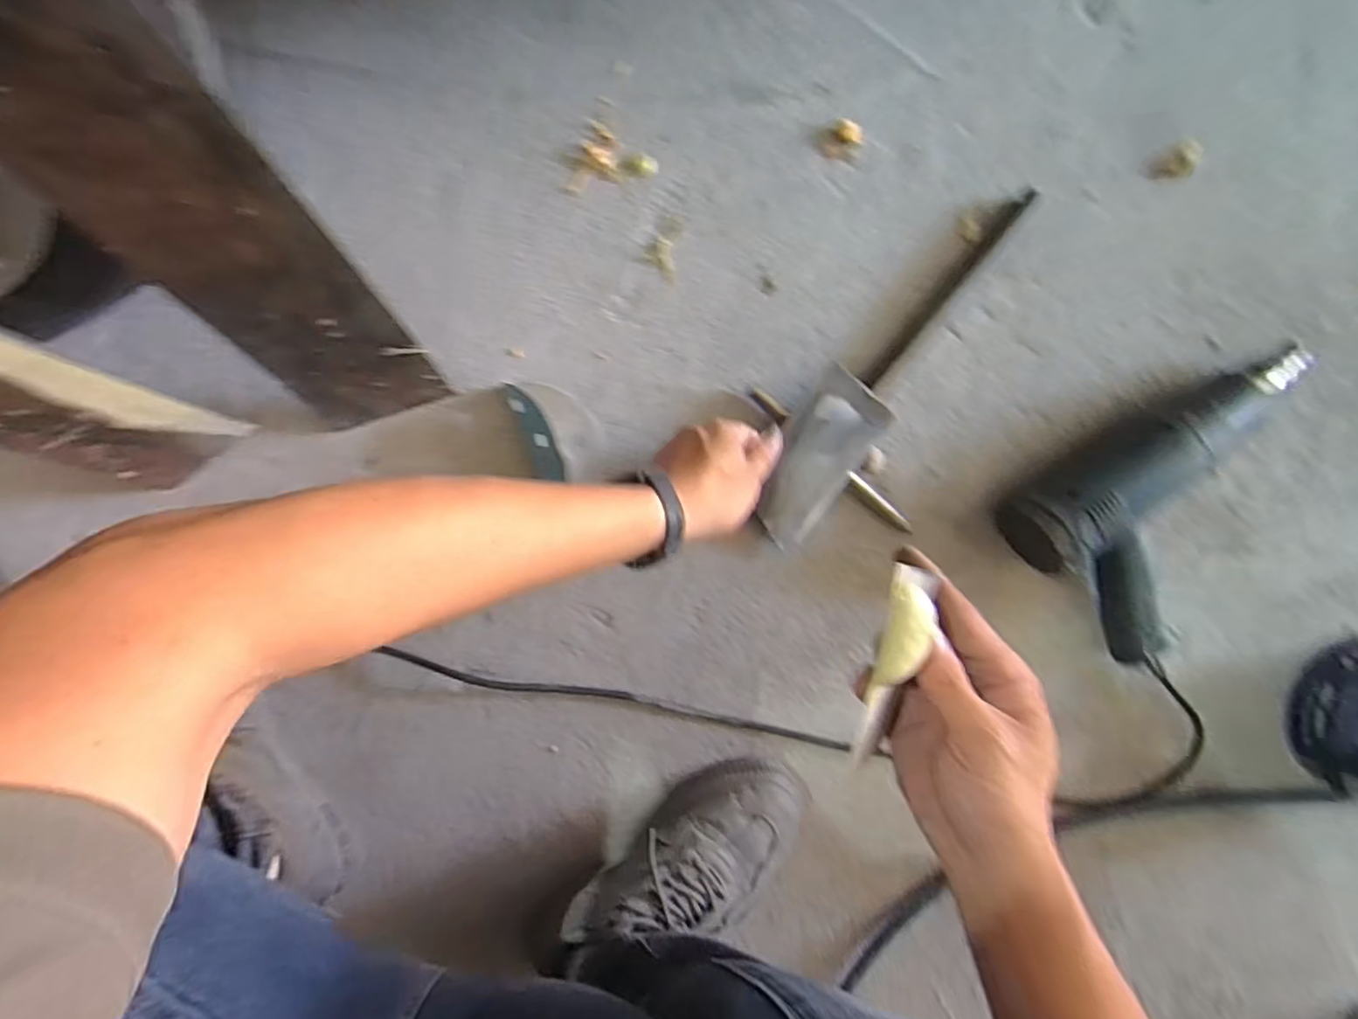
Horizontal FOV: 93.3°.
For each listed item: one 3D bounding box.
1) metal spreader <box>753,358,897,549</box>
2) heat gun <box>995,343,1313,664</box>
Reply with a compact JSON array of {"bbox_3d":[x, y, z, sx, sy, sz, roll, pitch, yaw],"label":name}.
[{"bbox_3d":[0.114,-0.038,0.527,0.070,0.016,0.146,24,104,-5],"label":"metal spreader"},{"bbox_3d":[0.429,-0.019,0.545,0.267,0.077,0.197,-45,95,1],"label":"heat gun"}]

